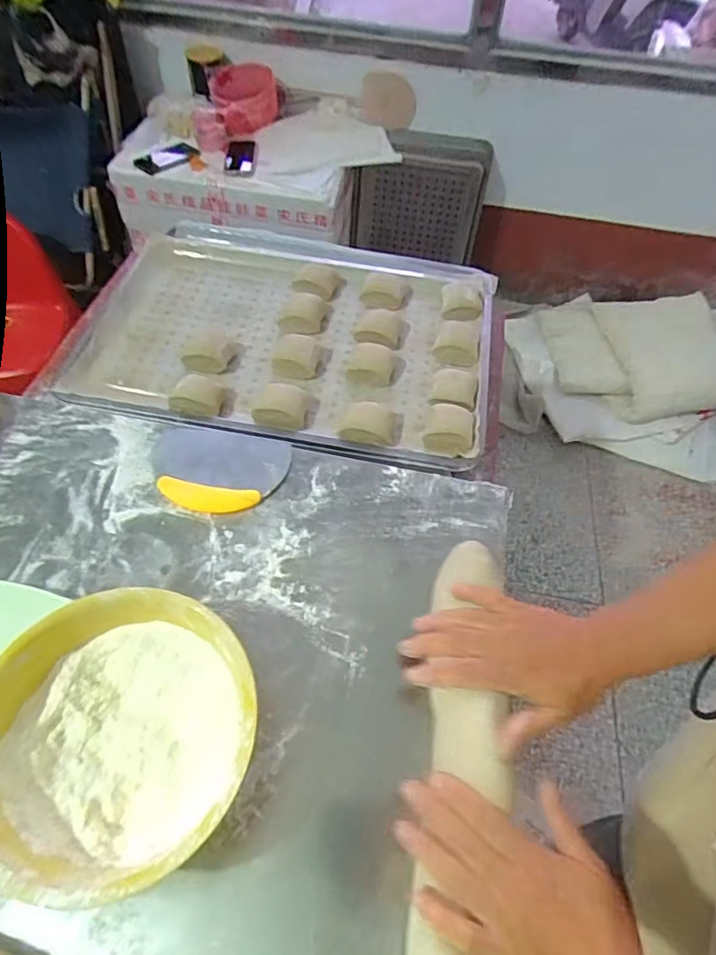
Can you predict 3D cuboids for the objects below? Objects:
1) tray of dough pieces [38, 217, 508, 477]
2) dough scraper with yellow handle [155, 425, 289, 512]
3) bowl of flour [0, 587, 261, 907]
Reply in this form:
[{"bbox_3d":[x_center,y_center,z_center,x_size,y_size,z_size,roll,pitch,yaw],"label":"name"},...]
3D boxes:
[{"bbox_3d":[-0.110,-0.234,0.840,0.618,0.044,0.448,10,55,3],"label":"tray of dough pieces"},{"bbox_3d":[-0.166,-0.011,0.637,0.156,0.007,0.113,12,56,4],"label":"dough scraper with yellow handle"},{"bbox_3d":[-0.183,0.205,0.434,0.202,0.094,0.195,2,55,-2],"label":"bowl of flour"}]

